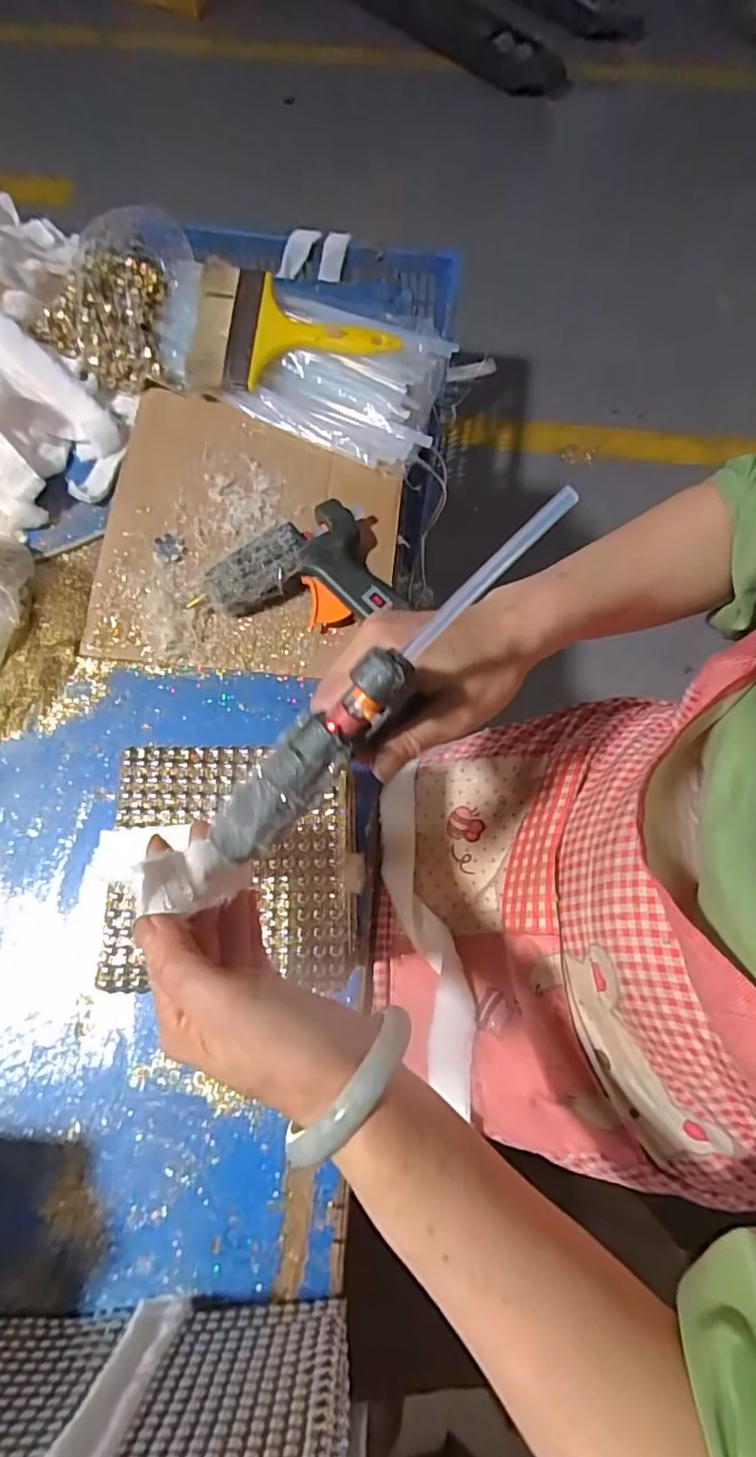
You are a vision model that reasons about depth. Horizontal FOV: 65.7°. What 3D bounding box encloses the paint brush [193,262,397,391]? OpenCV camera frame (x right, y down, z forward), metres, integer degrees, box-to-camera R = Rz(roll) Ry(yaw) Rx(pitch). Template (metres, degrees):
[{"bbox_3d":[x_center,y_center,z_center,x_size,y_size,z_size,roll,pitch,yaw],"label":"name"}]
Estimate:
[{"bbox_3d":[-0.094,-0.415,0.623,0.214,0.035,0.127,11,100,0],"label":"paint brush"}]

